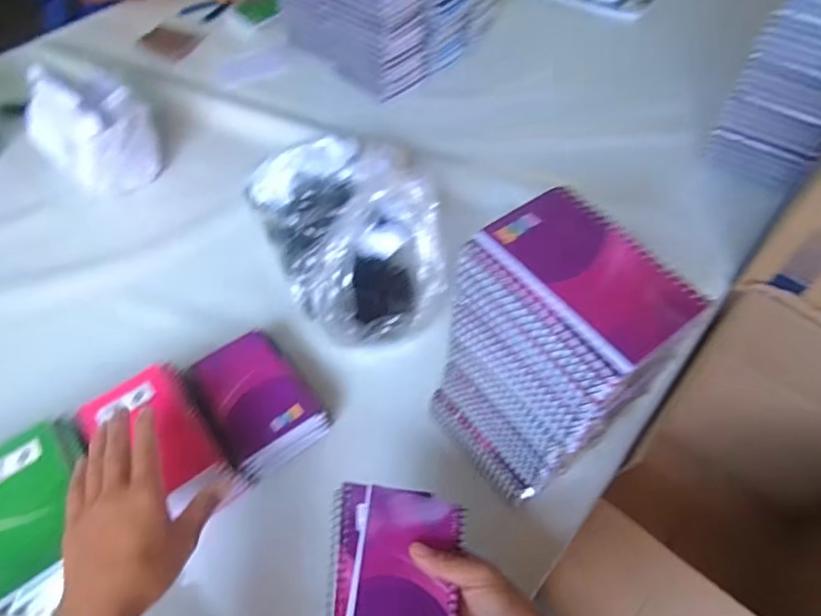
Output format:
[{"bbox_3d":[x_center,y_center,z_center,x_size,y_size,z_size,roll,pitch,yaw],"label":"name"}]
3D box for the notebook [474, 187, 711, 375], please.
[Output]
[{"bbox_3d":[0.113,-0.024,0.343,0.084,0.010,0.130,-32,62,-20],"label":"notebook"}]

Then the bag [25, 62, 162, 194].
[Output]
[{"bbox_3d":[-0.452,-0.256,0.757,0.168,0.129,0.121,36,63,22],"label":"bag"}]

